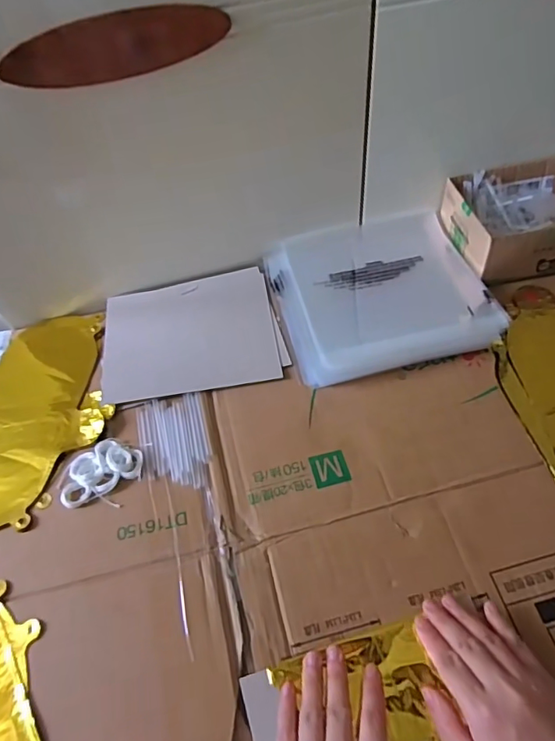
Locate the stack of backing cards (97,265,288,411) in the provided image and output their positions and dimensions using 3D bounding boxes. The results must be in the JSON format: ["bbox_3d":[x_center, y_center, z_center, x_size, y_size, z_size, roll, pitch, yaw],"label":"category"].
[{"bbox_3d":[-0.100,-0.042,0.587,0.199,0.006,0.164,-14,55,-5],"label":"stack of backing cards"}]

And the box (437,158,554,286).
[{"bbox_3d":[0.310,-0.186,0.619,0.192,0.061,0.141,-10,55,-2],"label":"box"}]

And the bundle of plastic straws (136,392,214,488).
[{"bbox_3d":[-0.101,0.070,0.508,0.066,0.004,0.102,-15,55,-6],"label":"bundle of plastic straws"}]

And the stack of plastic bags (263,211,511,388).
[{"bbox_3d":[0.114,-0.094,0.596,0.225,0.018,0.213,-14,55,-5],"label":"stack of plastic bags"}]

